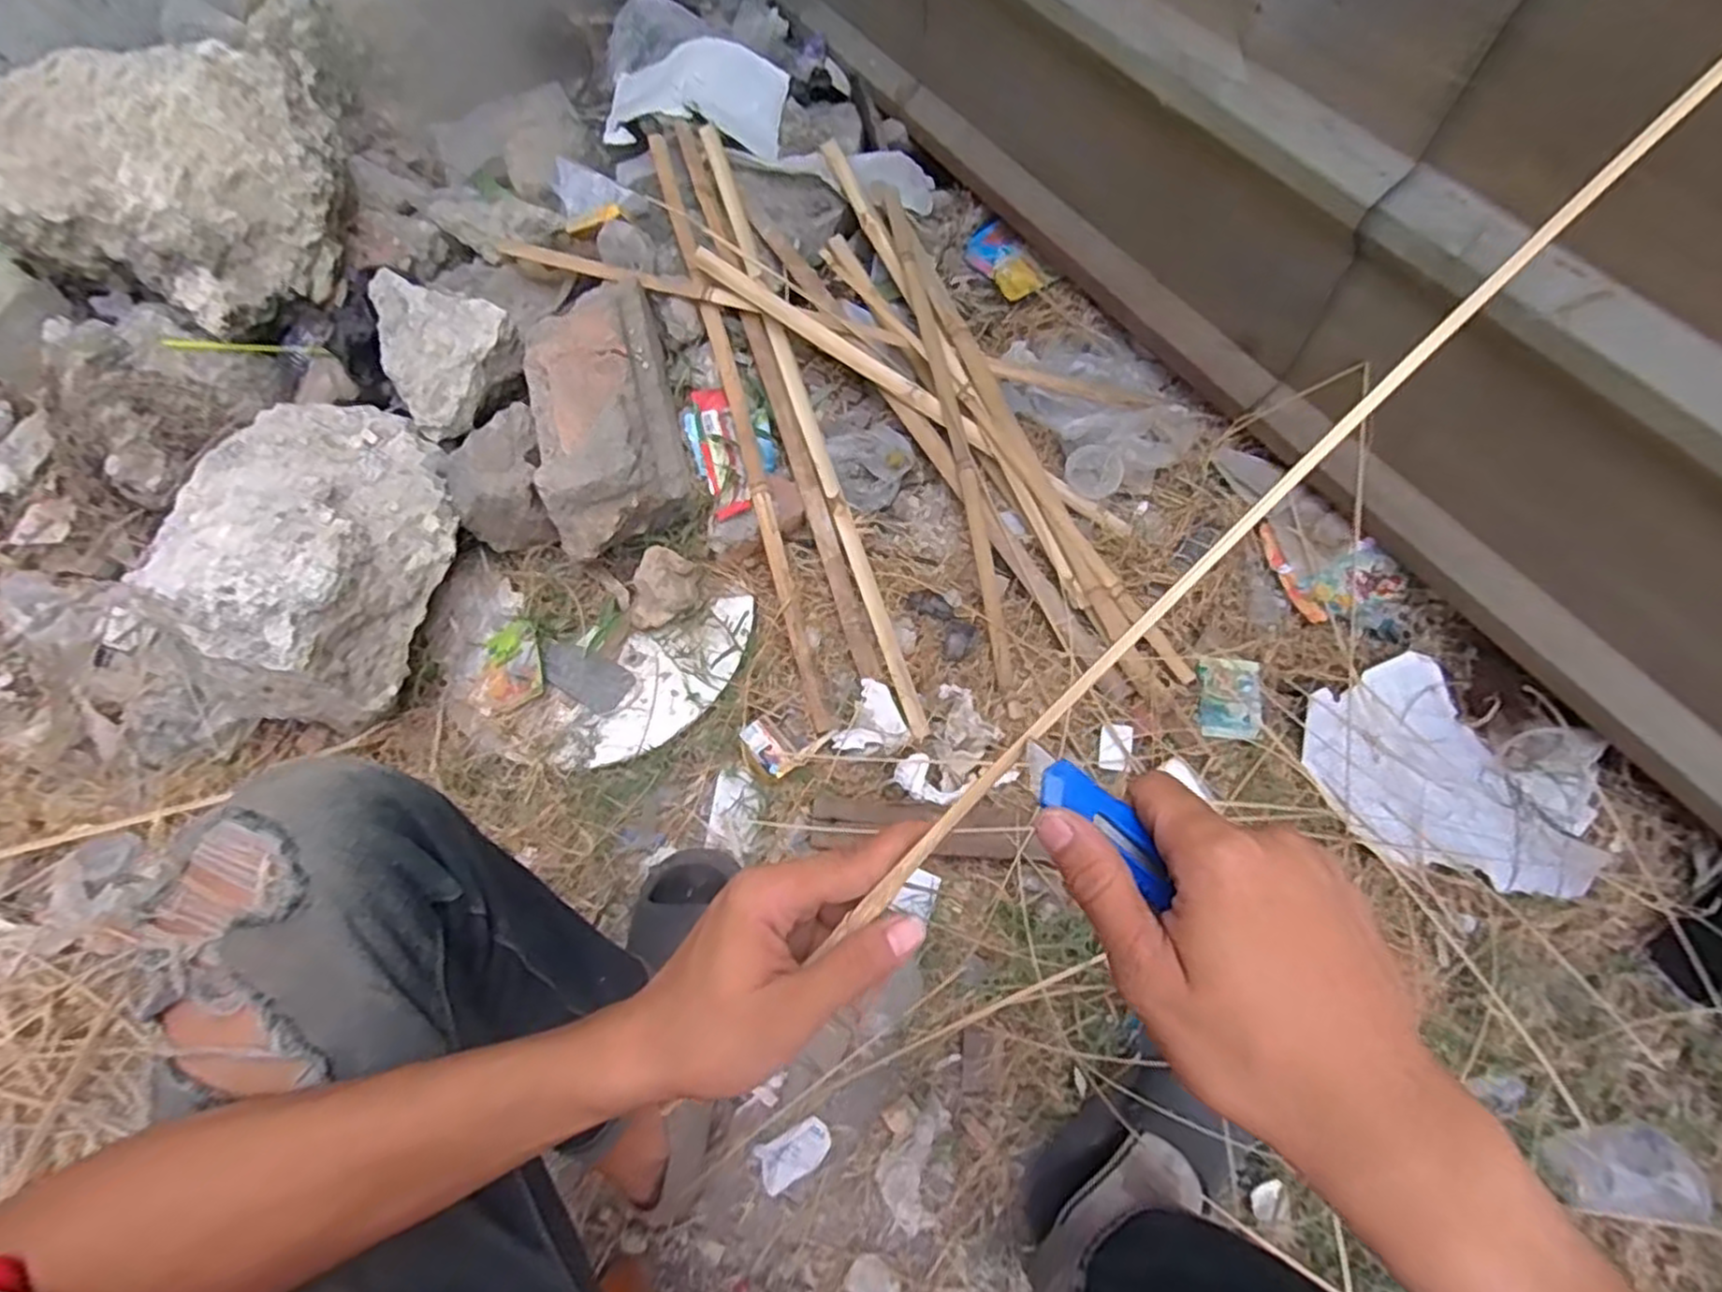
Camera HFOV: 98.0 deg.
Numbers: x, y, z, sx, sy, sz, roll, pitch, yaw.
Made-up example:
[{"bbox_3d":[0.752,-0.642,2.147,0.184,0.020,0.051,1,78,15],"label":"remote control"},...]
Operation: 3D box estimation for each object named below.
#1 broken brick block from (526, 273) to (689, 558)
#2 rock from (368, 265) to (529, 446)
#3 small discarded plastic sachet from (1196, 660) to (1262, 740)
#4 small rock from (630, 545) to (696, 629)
[{"bbox_3d":[-0.305,-0.267,0.893,0.146,0.119,0.305,-14,67,-5],"label":"broken brick block"},{"bbox_3d":[-0.535,-0.353,0.920,0.167,0.093,0.162,22,69,11],"label":"rock"},{"bbox_3d":[0.423,0.060,0.858,0.067,0.015,0.092,6,66,4],"label":"small discarded plastic sachet"},{"bbox_3d":[-0.235,-0.065,0.895,0.069,0.035,0.093,19,68,10],"label":"small rock"}]

